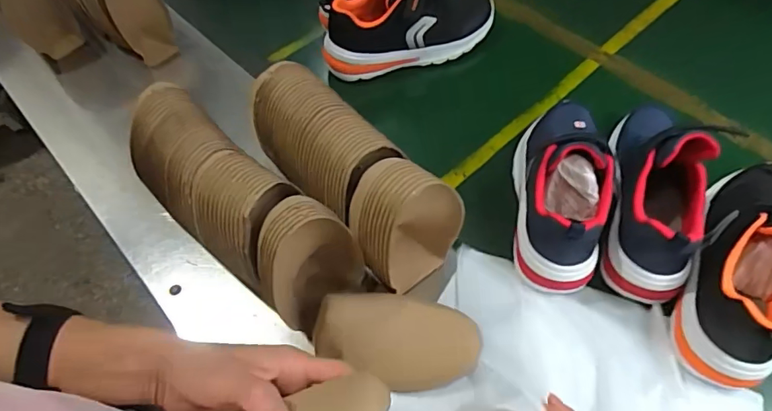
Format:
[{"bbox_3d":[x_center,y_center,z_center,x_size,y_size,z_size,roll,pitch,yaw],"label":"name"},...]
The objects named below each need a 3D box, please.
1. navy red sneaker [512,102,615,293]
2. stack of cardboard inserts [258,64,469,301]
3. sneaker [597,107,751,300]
[{"bbox_3d":[0.187,-0.032,0.537,0.080,0.105,0.229,6,59,9],"label":"navy red sneaker"},{"bbox_3d":[-0.042,-0.012,0.503,0.225,0.174,0.091,37,68,24],"label":"stack of cardboard inserts"},{"bbox_3d":[0.286,-0.028,0.519,0.076,0.113,0.229,15,61,13],"label":"sneaker"}]

